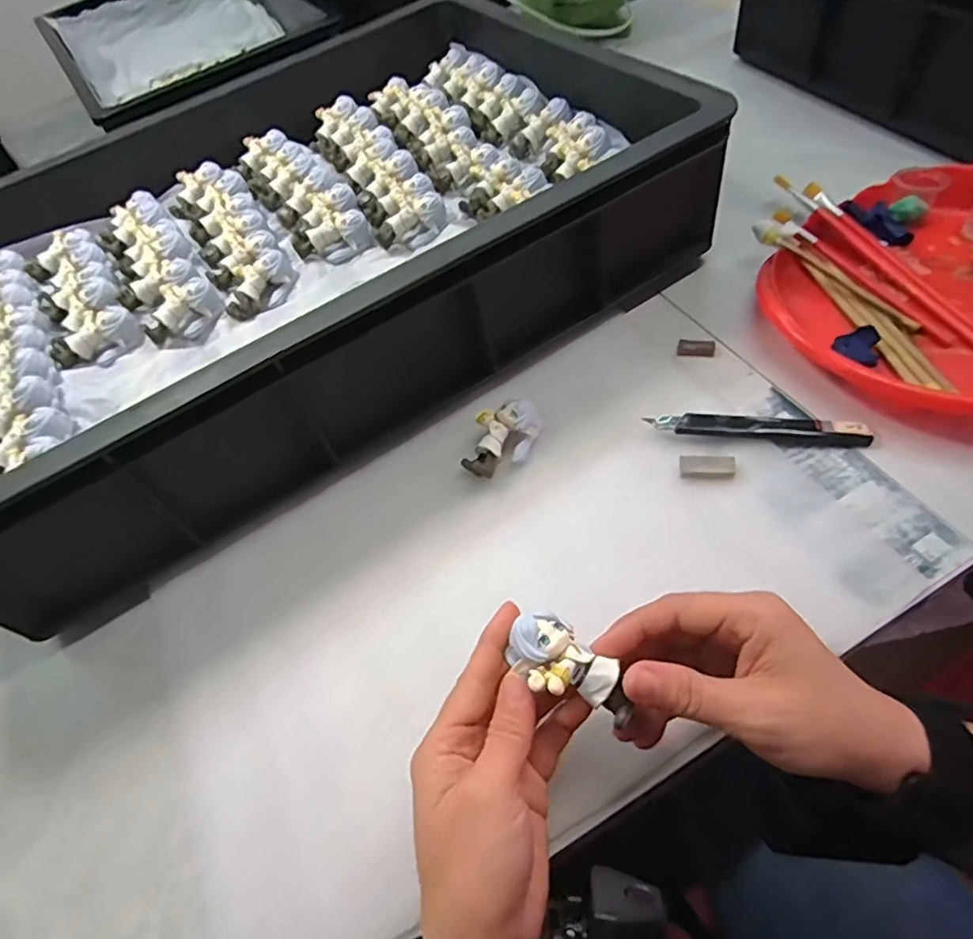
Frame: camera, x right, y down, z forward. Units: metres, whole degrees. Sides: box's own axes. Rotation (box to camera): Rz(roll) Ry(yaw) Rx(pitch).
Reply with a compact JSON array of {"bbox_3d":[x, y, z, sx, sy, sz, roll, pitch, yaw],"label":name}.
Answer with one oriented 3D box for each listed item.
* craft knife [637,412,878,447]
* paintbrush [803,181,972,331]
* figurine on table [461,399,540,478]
[{"bbox_3d":[0.177,-0.027,0.392,0.135,0.013,0.016,3,57,12],"label":"craft knife"},{"bbox_3d":[0.316,-0.143,0.441,0.015,0.012,0.241,-21,55,-5],"label":"paintbrush"},{"bbox_3d":[0.010,-0.022,0.408,0.042,0.024,0.057,13,59,18],"label":"figurine on table"}]

